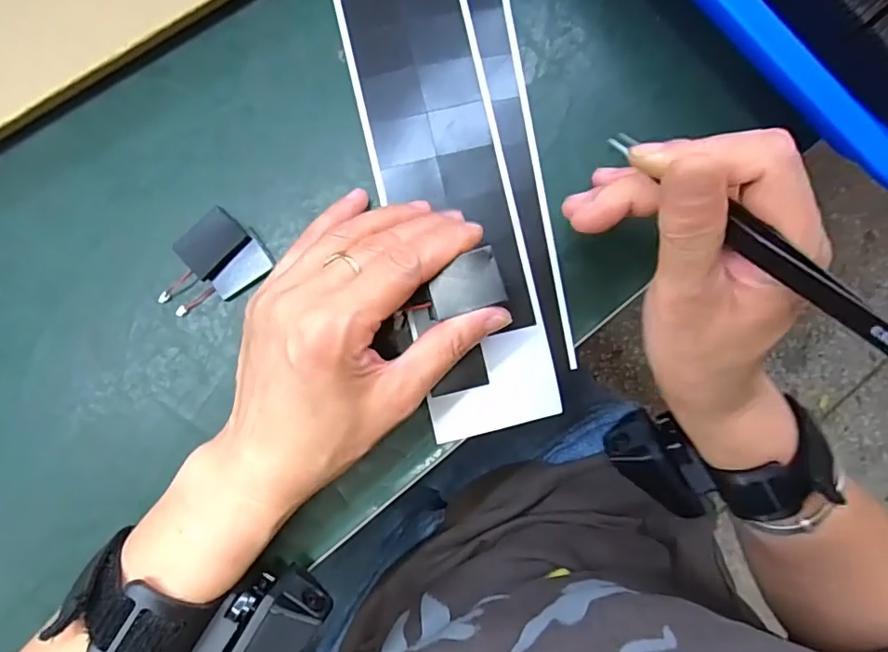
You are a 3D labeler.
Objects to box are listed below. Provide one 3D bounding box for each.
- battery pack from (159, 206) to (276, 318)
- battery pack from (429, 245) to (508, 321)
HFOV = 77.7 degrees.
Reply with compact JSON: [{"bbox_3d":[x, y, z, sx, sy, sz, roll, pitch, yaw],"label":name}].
[{"bbox_3d":[-0.117,-0.029,0.274,0.054,0.008,0.041,-42,90,-3],"label":"battery pack"},{"bbox_3d":[0.008,-0.018,0.237,0.032,0.006,0.023,-17,90,-3],"label":"battery pack"}]

